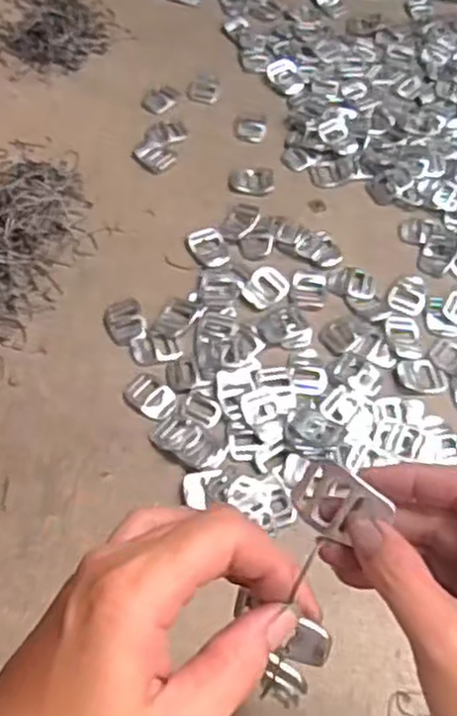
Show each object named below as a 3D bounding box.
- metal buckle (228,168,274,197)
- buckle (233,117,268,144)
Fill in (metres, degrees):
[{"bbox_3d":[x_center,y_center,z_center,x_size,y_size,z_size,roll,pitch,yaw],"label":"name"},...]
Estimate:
[{"bbox_3d":[0.021,-0.160,0.684,0.040,0.004,0.038,9,59,3],"label":"metal buckle"},{"bbox_3d":[0.021,-0.218,0.722,0.032,0.004,0.030,1,59,-2],"label":"buckle"}]

